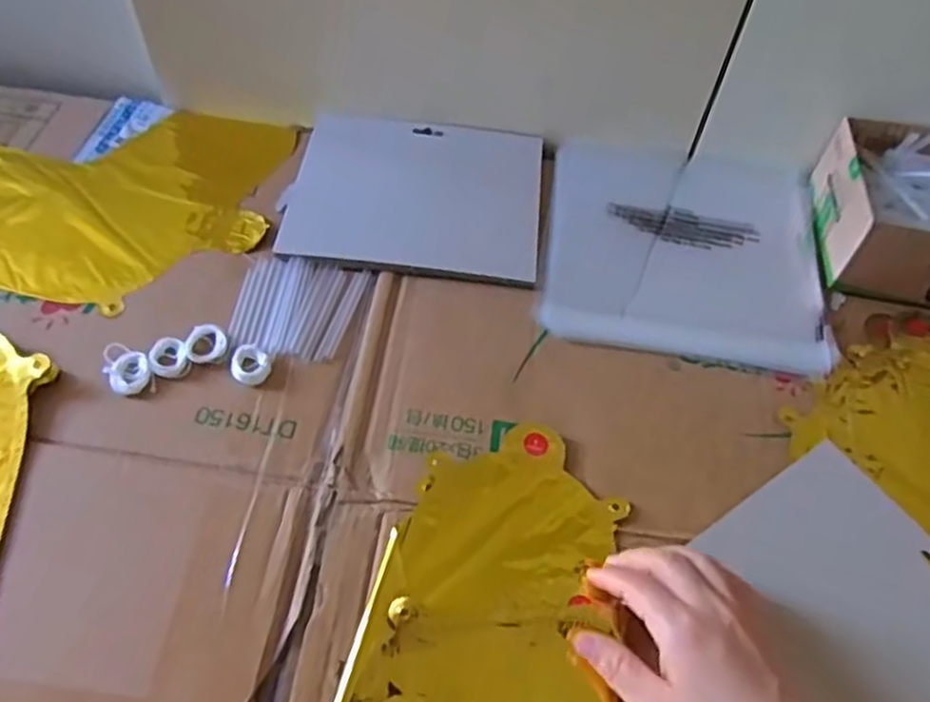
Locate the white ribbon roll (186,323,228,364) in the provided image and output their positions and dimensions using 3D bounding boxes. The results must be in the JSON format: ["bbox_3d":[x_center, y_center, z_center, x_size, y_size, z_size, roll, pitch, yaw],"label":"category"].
[{"bbox_3d":[-0.170,-0.005,0.500,0.025,0.005,0.028,-10,57,-11],"label":"white ribbon roll"}]

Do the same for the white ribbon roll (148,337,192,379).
[{"bbox_3d":[-0.192,0.004,0.493,0.025,0.005,0.030,-16,59,-15],"label":"white ribbon roll"}]

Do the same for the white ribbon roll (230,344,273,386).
[{"bbox_3d":[-0.139,0.009,0.494,0.026,0.006,0.027,2,56,-3],"label":"white ribbon roll"}]

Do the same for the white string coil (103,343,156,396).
[{"bbox_3d":[-0.215,0.011,0.486,0.027,0.006,0.039,-16,59,-15],"label":"white string coil"}]

